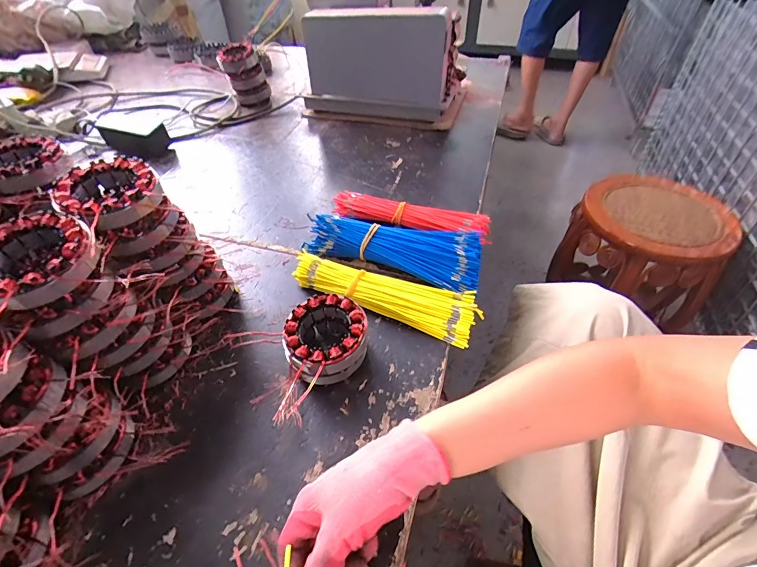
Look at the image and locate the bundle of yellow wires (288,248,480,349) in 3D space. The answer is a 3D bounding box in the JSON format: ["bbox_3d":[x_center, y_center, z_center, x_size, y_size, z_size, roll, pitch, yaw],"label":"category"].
[{"bbox_3d":[0.007,0.011,0.497,0.242,0.031,0.067,18,50,19],"label":"bundle of yellow wires"}]

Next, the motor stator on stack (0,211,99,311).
[{"bbox_3d":[-0.282,-0.016,0.316,0.098,0.036,0.088,34,57,30],"label":"motor stator on stack"}]

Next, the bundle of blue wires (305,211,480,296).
[{"bbox_3d":[0.019,-0.046,0.539,0.243,0.047,0.099,10,48,11],"label":"bundle of blue wires"}]

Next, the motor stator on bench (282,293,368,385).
[{"bbox_3d":[-0.057,0.065,0.418,0.083,0.065,0.083,-1,47,1],"label":"motor stator on bench"}]

